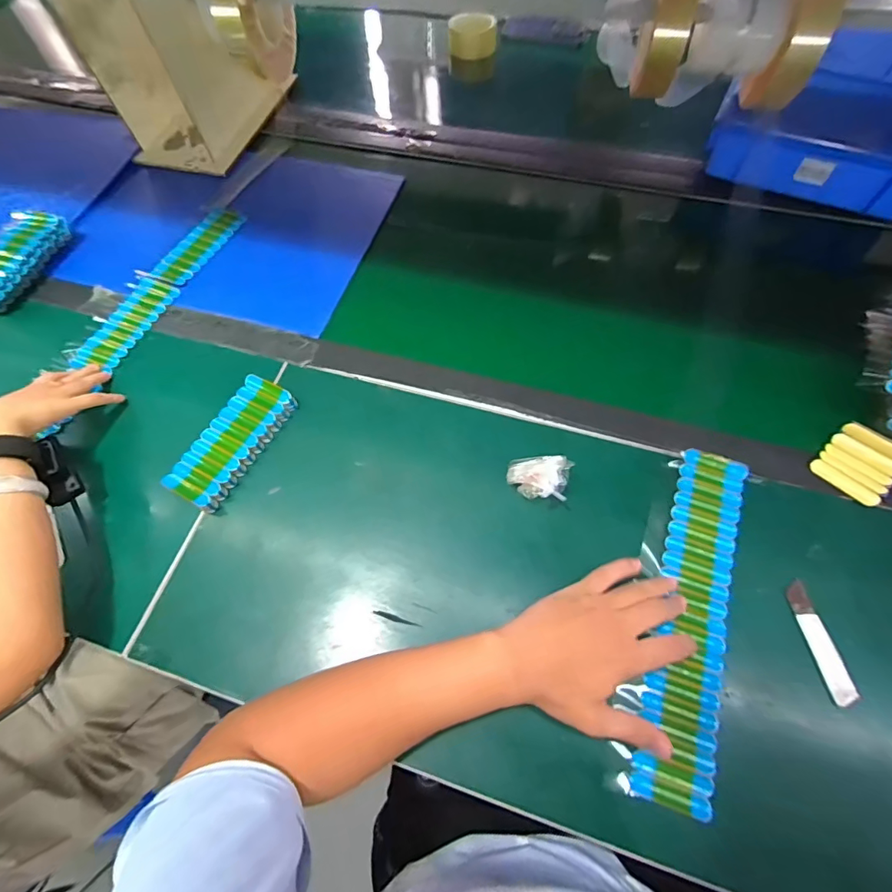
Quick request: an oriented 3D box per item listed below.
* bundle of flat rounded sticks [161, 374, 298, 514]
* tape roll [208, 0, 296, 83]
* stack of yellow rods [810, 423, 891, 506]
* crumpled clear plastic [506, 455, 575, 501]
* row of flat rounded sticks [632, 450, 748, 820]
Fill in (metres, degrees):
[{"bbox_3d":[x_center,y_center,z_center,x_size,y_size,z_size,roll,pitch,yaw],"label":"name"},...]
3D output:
[{"bbox_3d":[-0.235,-0.006,0.495,0.063,0.023,0.151,26,67,13],"label":"bundle of flat rounded sticks"},{"bbox_3d":[-0.274,-0.618,0.638,0.048,0.159,0.159,8,64,6],"label":"tape roll"},{"bbox_3d":[0.424,0.019,0.458,0.060,0.035,0.063,-41,70,-17],"label":"stack of yellow rods"},{"bbox_3d":[0.093,0.035,0.455,0.059,0.040,0.047,7,64,4],"label":"crumpled clear plastic"},{"bbox_3d":[0.228,0.149,0.411,0.063,0.014,0.310,17,68,9],"label":"row of flat rounded sticks"}]

